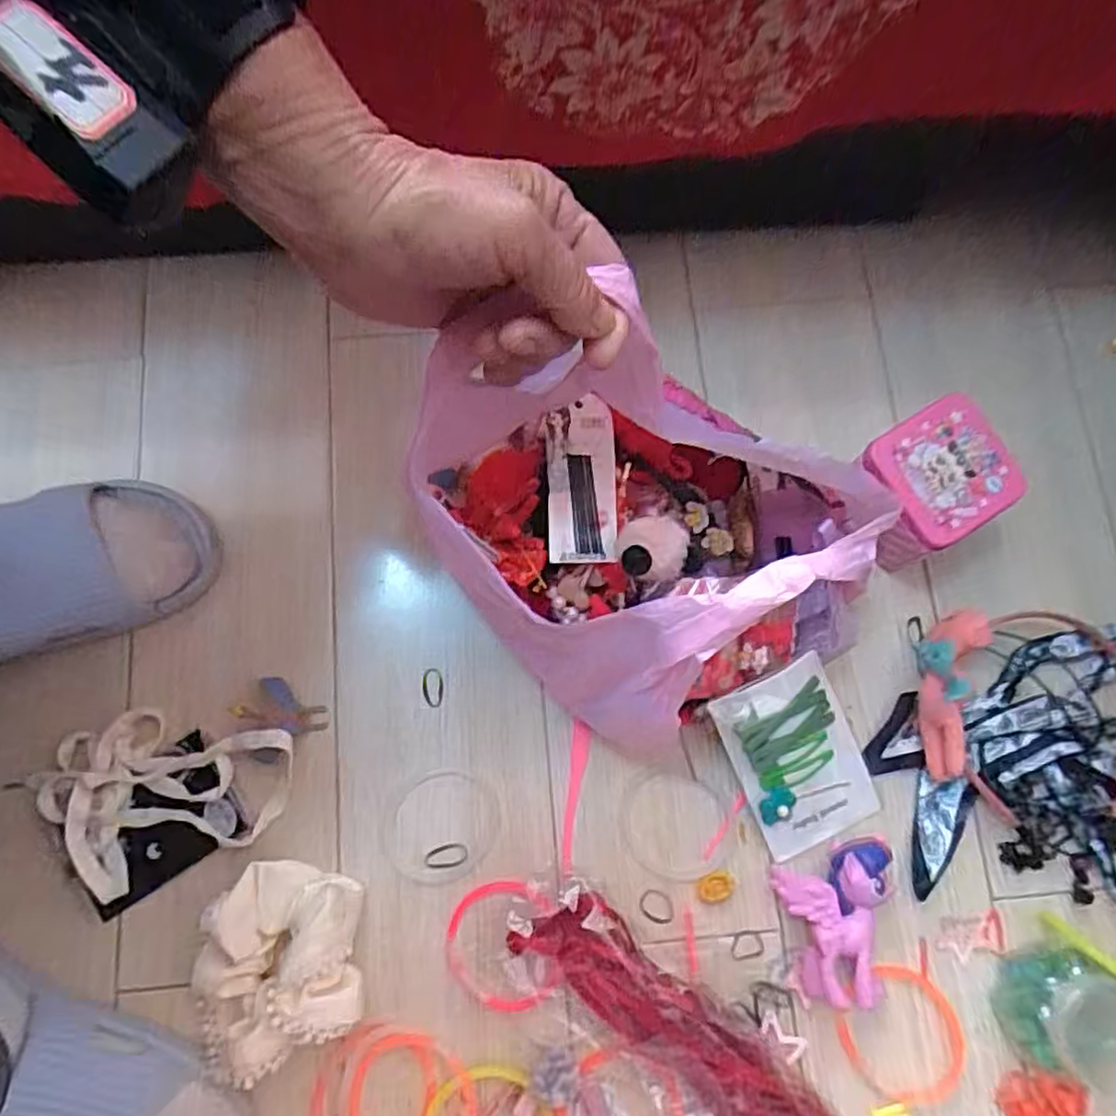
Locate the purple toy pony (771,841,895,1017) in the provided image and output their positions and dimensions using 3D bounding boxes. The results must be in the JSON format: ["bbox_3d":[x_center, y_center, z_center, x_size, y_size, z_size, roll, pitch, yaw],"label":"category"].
[{"bbox_3d":[0.168,0.212,0.415,0.066,0.030,0.083,-14,78,-5],"label":"purple toy pony"}]

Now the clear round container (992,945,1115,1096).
[{"bbox_3d":[0.289,0.257,0.395,0.070,0.047,0.063,30,78,5],"label":"clear round container"}]

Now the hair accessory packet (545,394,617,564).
[{"bbox_3d":[0.013,-0.043,0.402,0.037,0.017,0.089,-2,77,-1],"label":"hair accessory packet"}]

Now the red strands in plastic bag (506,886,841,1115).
[{"bbox_3d":[0.086,0.278,0.393,0.252,0.042,0.052,40,79,7],"label":"red strands in plastic bag"}]

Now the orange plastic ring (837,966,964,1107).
[{"bbox_3d":[0.201,0.276,0.414,0.071,0.004,0.066,0,77,-1],"label":"orange plastic ring"}]

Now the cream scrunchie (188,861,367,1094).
[{"bbox_3d":[-0.156,0.231,0.400,0.093,0.042,0.106,12,77,1],"label":"cream scrunchie"}]

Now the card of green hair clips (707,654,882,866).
[{"bbox_3d":[0.143,0.119,0.429,0.072,0.017,0.113,-25,105,-8],"label":"card of green hair clips"}]

